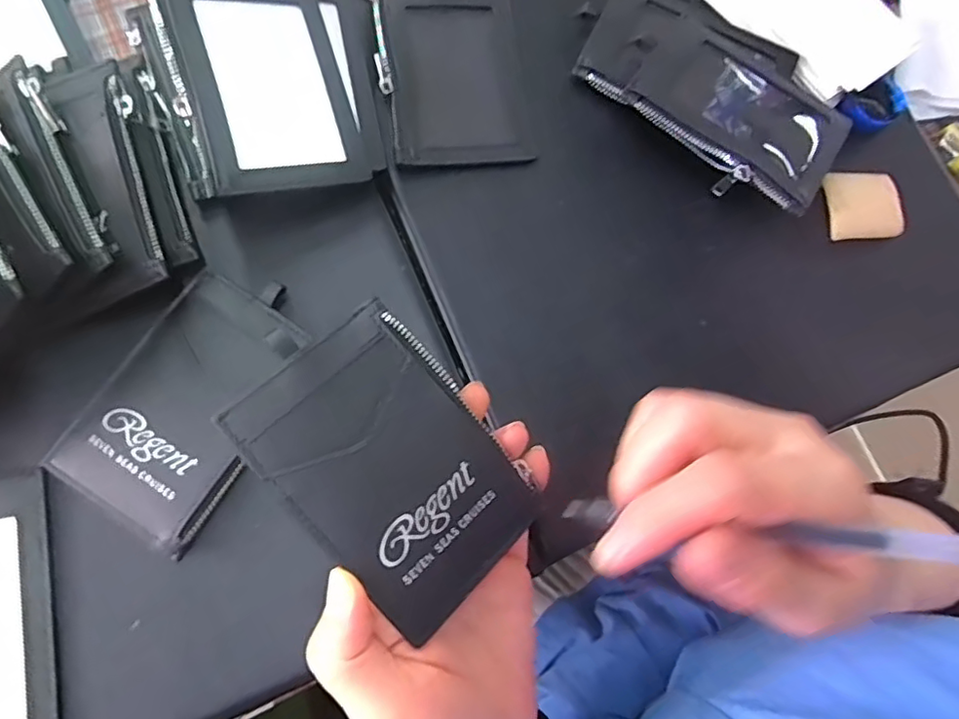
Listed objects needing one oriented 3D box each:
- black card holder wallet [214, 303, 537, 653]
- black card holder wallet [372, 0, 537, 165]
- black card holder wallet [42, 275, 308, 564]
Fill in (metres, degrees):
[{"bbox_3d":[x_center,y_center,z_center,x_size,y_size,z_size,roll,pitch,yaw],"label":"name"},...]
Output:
[{"bbox_3d":[-0.031,0.039,0.219,0.073,0.004,0.106,-41,93,-20],"label":"black card holder wallet"},{"bbox_3d":[-0.015,-0.157,0.312,0.073,0.019,0.109,-8,79,-8],"label":"black card holder wallet"},{"bbox_3d":[-0.128,0.017,0.262,0.071,0.014,0.112,31,76,1],"label":"black card holder wallet"}]

